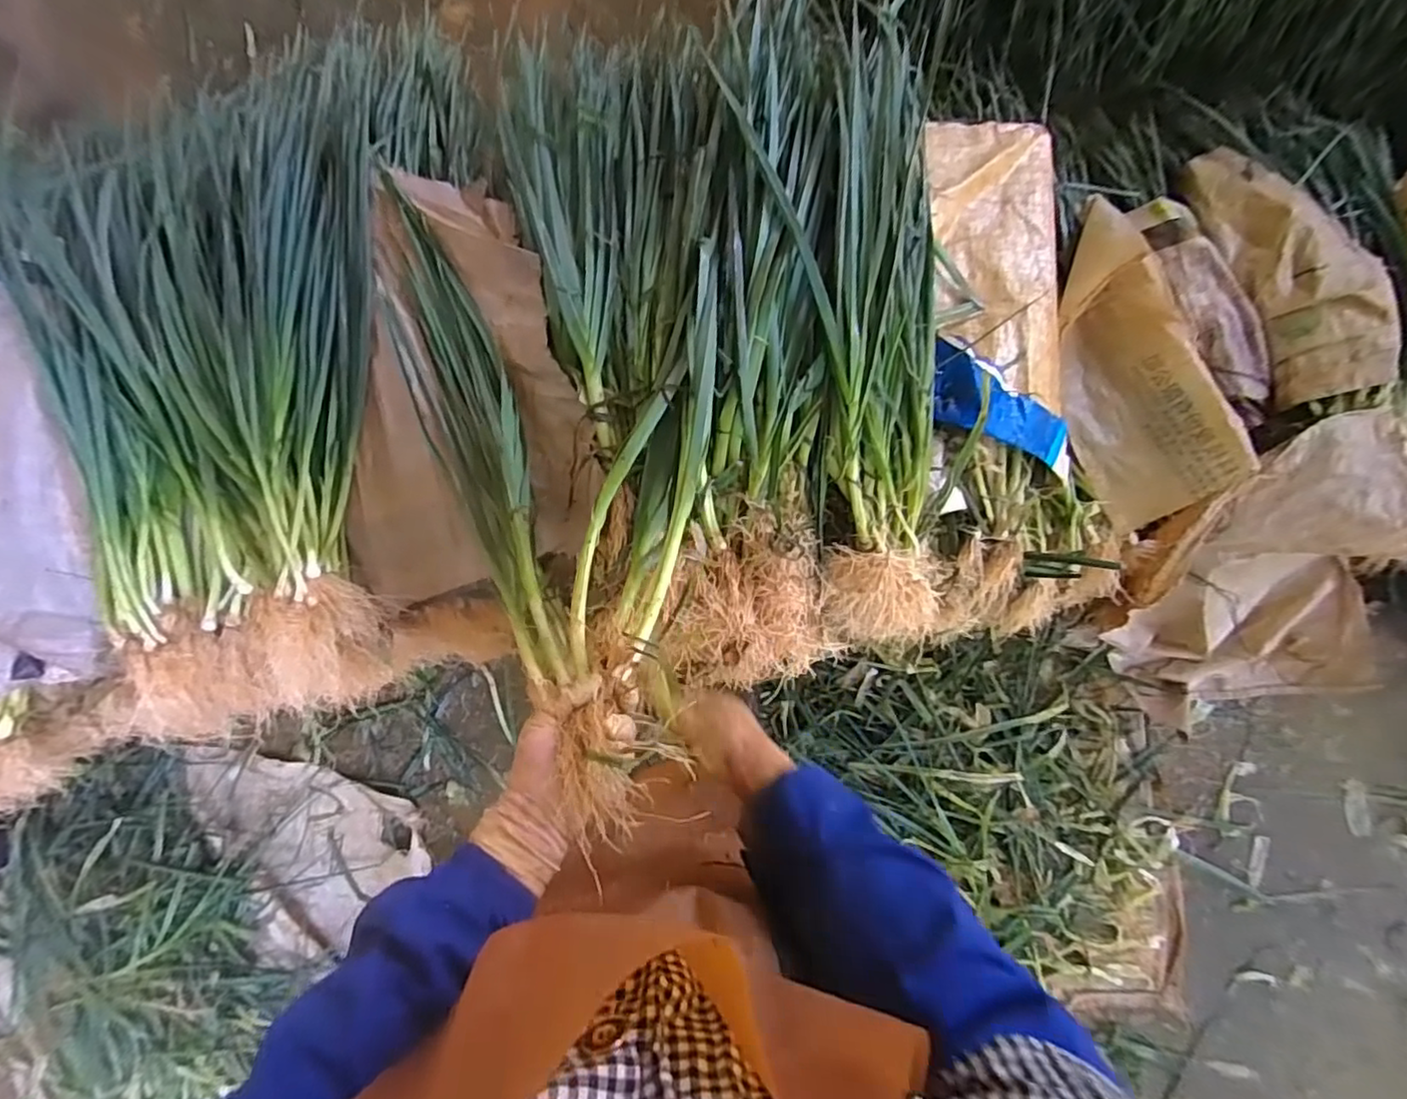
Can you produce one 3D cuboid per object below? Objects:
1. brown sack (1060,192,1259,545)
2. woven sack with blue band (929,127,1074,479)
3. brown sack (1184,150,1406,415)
[{"bbox_3d":[0.585,-0.271,0.878,0.179,0.101,0.468,-18,87,0],"label":"brown sack"},{"bbox_3d":[0.385,-0.337,0.810,0.210,0.100,0.446,4,75,1],"label":"woven sack with blue band"},{"bbox_3d":[0.933,-0.456,1.001,0.169,0.096,0.454,-16,75,0],"label":"brown sack"}]

